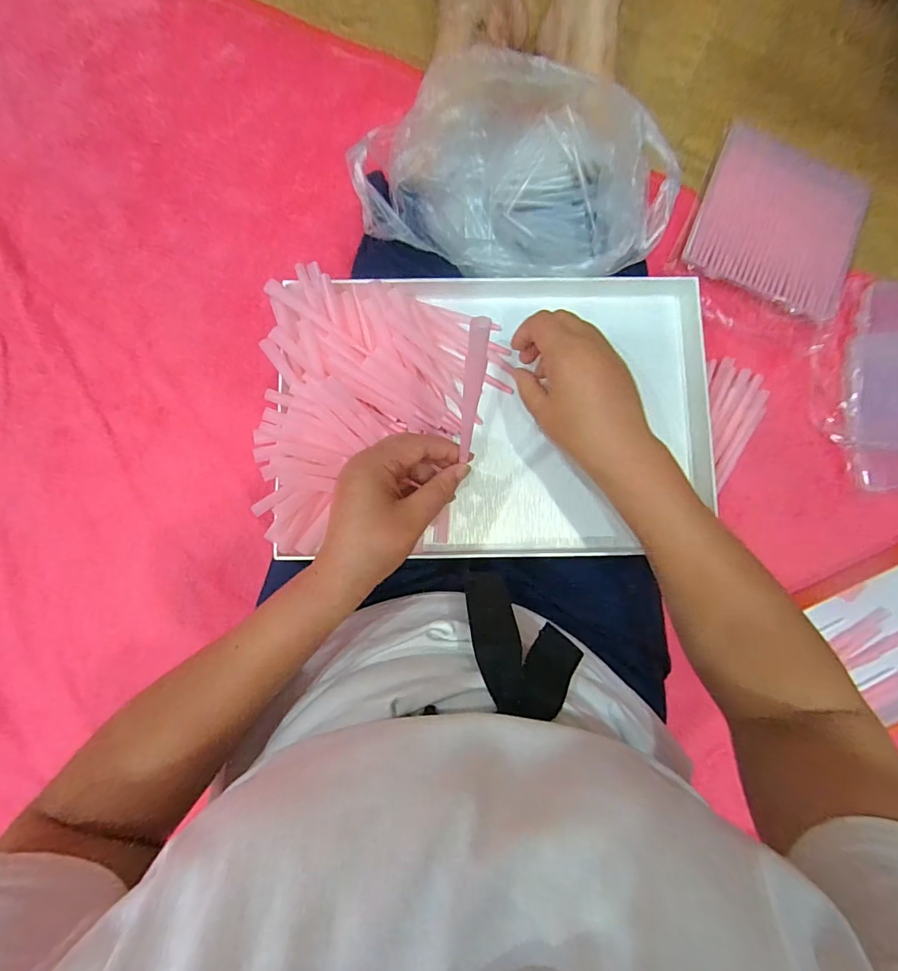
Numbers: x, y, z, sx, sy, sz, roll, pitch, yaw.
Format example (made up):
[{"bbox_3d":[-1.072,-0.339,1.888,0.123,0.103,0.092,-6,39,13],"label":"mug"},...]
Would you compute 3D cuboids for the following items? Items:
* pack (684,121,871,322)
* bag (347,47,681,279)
[{"bbox_3d":[0.417,-0.334,0.578,0.206,0.034,0.203,20,90,-2],"label":"pack"},{"bbox_3d":[0.056,-0.291,0.438,0.287,0.094,0.181,3,92,-3],"label":"bag"}]

